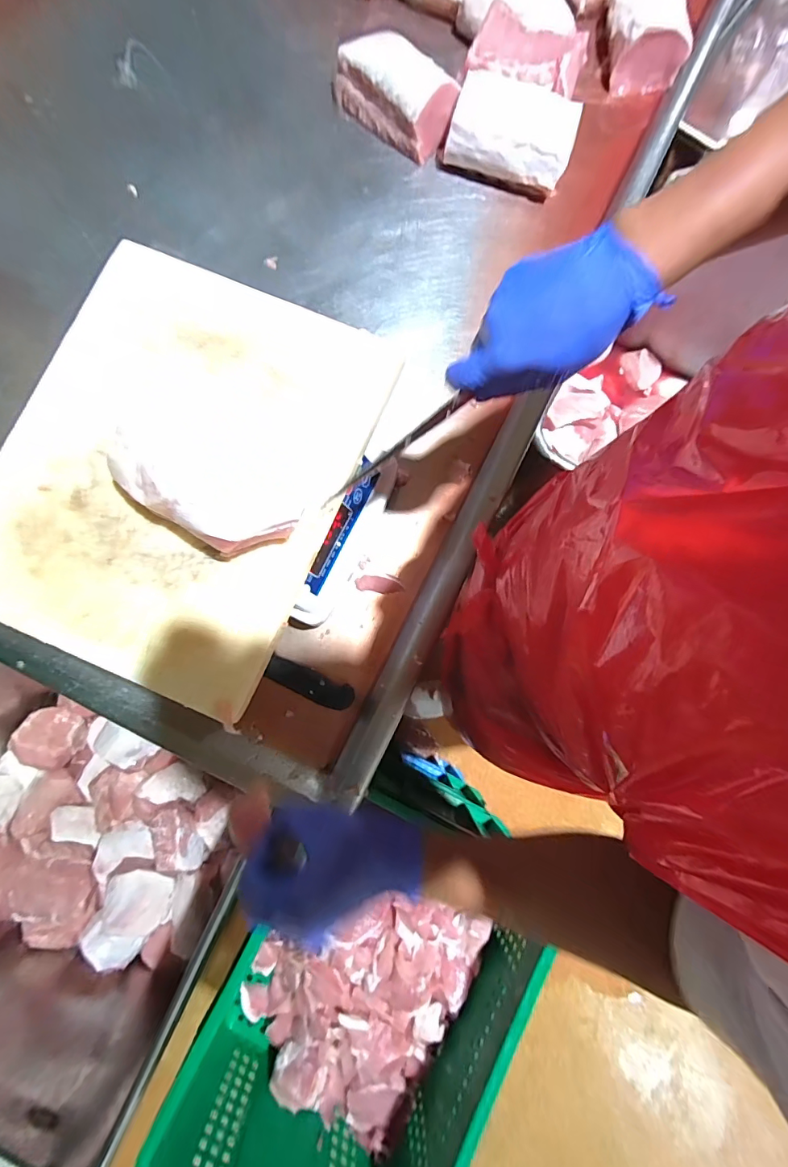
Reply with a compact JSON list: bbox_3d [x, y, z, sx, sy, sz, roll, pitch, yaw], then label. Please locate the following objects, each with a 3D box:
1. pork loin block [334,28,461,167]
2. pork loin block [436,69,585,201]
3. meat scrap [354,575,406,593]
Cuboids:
[{"bbox_3d":[0.003,-0.750,0.691,0.197,0.060,0.112,39,81,6],"label":"pork loin block"},{"bbox_3d":[0.177,-0.669,0.679,0.179,0.067,0.114,22,80,3],"label":"pork loin block"},{"bbox_3d":[-0.018,0.001,0.583,0.061,0.007,0.020,7,79,0],"label":"meat scrap"}]

